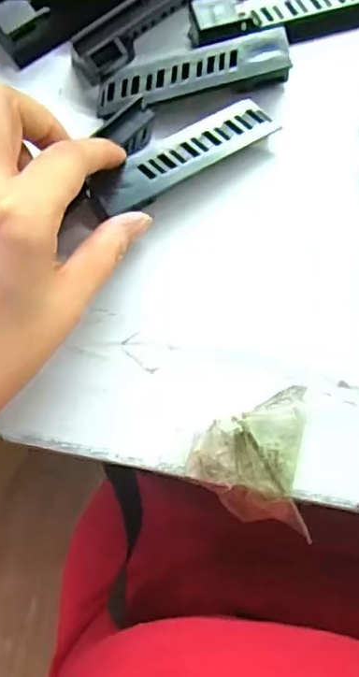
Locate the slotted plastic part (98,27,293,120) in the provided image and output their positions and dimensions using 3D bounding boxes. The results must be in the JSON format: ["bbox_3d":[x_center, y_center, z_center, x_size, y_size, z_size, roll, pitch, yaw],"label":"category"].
[{"bbox_3d":[0.006,-0.132,0.300,0.096,0.014,0.025,-15,78,-3],"label":"slotted plastic part"}]

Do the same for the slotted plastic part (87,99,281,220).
[{"bbox_3d":[0.001,-0.087,0.290,0.098,0.009,0.023,-31,83,-11],"label":"slotted plastic part"}]

